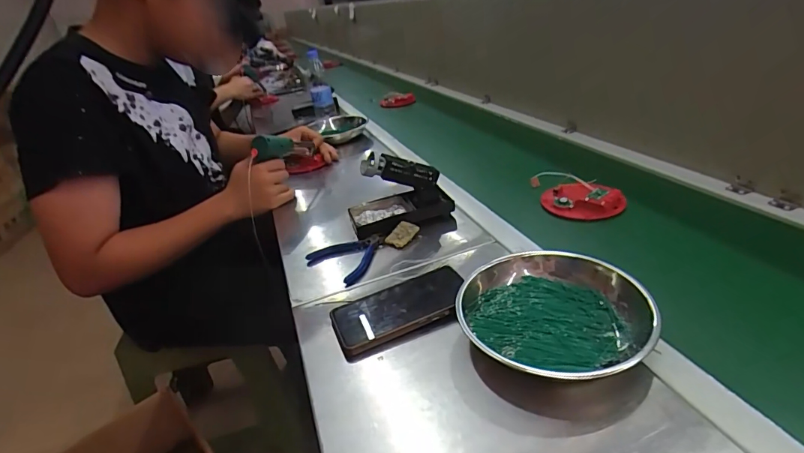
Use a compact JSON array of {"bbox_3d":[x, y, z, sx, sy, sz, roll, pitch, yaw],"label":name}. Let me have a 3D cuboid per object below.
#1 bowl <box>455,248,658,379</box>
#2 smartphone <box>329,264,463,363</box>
[{"bbox_3d":[0.155,0.088,0.450,0.191,0.048,0.188,0,30,16],"label":"bowl"},{"bbox_3d":[-0.001,0.096,0.503,0.158,0.020,0.083,-17,30,-14],"label":"smartphone"}]

